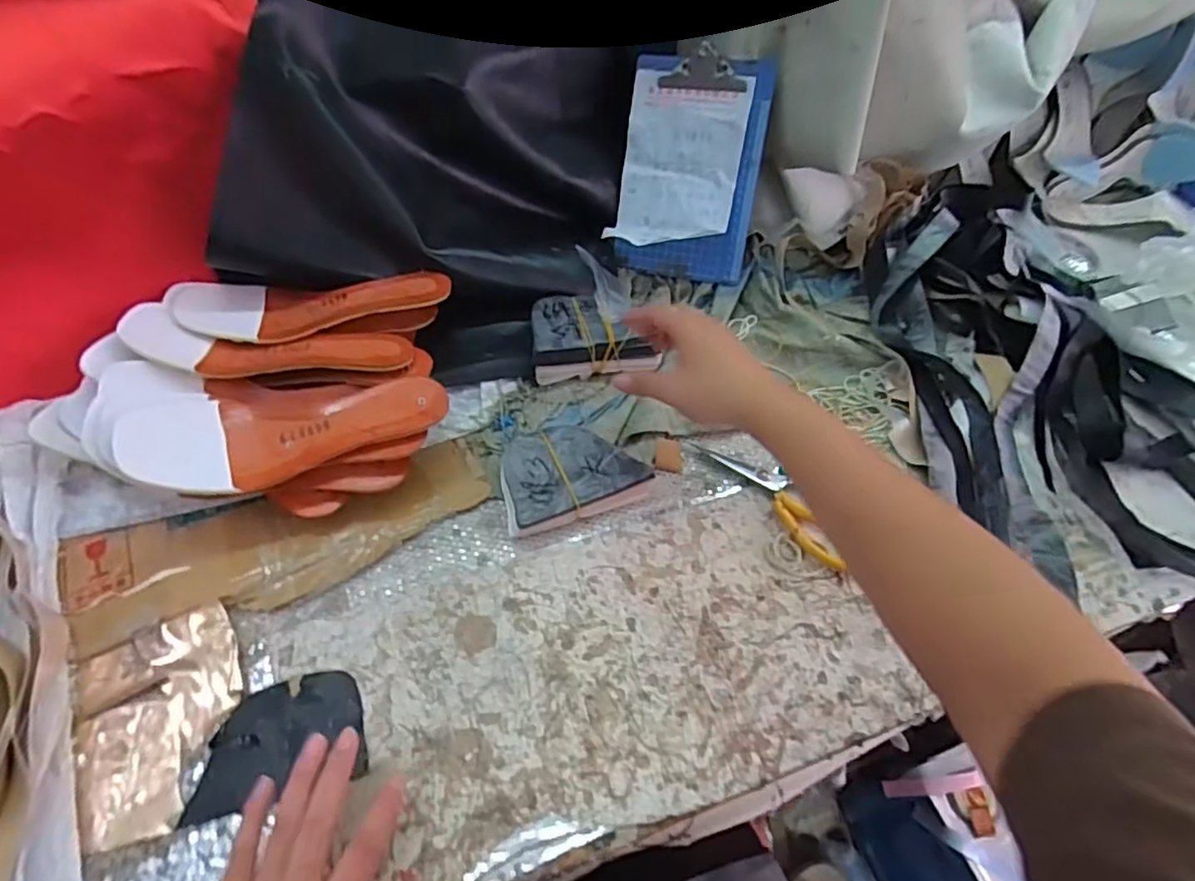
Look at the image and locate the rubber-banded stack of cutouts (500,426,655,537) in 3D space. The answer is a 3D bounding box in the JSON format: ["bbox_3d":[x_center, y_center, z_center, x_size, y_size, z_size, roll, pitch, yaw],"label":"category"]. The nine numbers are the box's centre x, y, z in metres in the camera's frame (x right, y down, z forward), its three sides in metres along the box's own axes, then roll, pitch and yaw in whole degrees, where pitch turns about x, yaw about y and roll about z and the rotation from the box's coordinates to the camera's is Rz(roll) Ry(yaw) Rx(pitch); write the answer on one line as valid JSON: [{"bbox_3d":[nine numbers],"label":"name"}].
[{"bbox_3d":[-0.024,0.027,0.563,0.125,0.027,0.083,-17,55,-17],"label":"rubber-banded stack of cutouts"}]

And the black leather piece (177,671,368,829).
[{"bbox_3d":[-0.218,0.205,0.437,0.110,0.006,0.075,-11,56,-12],"label":"black leather piece"}]

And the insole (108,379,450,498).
[{"bbox_3d":[-0.242,-0.009,0.507,0.232,0.029,0.080,-8,53,-10],"label":"insole"}]

